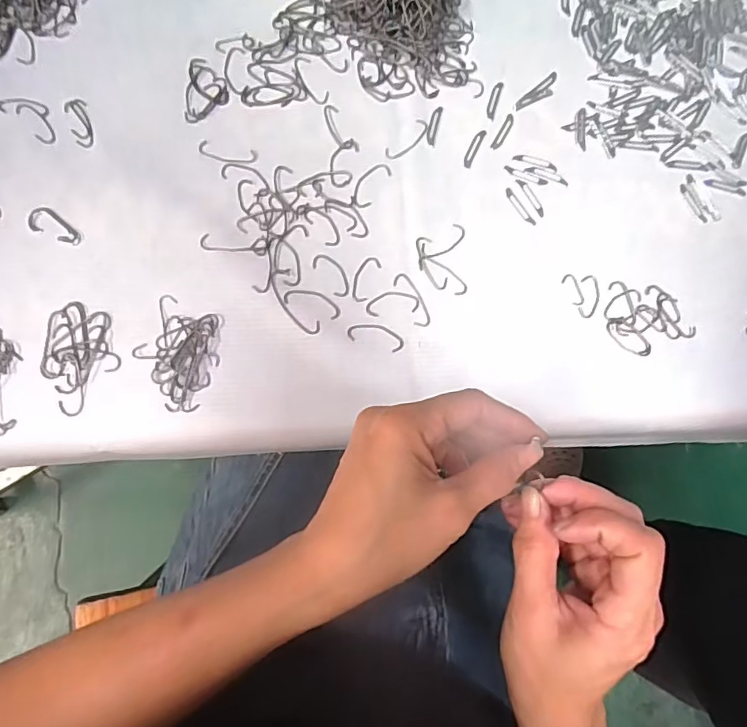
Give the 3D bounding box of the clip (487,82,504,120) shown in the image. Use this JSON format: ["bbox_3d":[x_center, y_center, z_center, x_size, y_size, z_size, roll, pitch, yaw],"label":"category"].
[{"bbox_3d":[0.093,-0.202,0.399,0.008,0.004,0.033,19,81,-1],"label":"clip"}]

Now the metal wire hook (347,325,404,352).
[{"bbox_3d":[0.002,-0.019,0.363,0.040,0.004,0.016,15,81,-2],"label":"metal wire hook"}]

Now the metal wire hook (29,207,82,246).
[{"bbox_3d":[-0.218,-0.092,0.355,0.037,0.004,0.017,36,81,1],"label":"metal wire hook"}]

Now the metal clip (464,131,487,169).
[{"bbox_3d":[0.076,-0.162,0.391,0.008,0.004,0.033,26,81,0],"label":"metal clip"}]

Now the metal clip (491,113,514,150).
[{"bbox_3d":[0.099,-0.176,0.395,0.007,0.004,0.033,28,81,0],"label":"metal clip"}]

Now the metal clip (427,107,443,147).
[{"bbox_3d":[0.047,-0.180,0.392,0.007,0.004,0.032,16,81,-2],"label":"metal clip"}]

